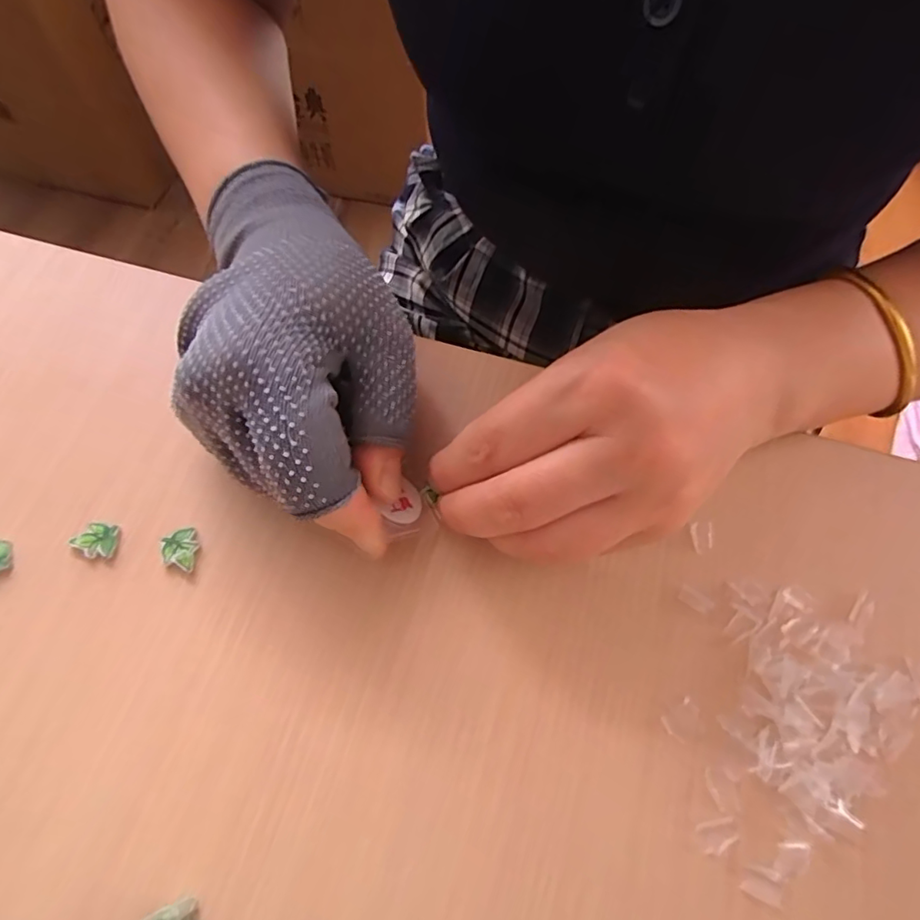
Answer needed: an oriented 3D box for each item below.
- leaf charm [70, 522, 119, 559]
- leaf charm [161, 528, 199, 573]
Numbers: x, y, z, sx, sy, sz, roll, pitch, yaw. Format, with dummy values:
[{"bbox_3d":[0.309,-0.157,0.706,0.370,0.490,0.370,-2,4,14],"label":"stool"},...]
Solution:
[{"bbox_3d":[-0.138,0.030,0.208,0.016,0.005,0.013,8,67,3],"label":"leaf charm"},{"bbox_3d":[-0.106,0.033,0.208,0.012,0.004,0.016,3,67,2],"label":"leaf charm"}]

